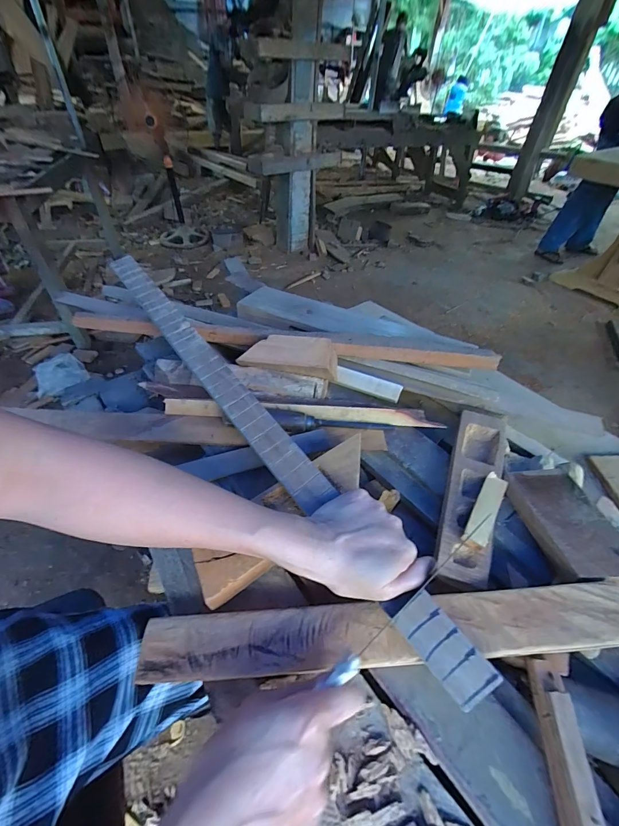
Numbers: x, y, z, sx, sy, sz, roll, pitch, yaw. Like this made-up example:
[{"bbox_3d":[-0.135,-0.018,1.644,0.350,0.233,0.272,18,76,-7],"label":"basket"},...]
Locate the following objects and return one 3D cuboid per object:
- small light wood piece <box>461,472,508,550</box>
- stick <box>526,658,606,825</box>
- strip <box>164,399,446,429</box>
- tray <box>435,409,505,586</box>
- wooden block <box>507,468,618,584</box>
[{"bbox_3d":[0.198,0.107,0.388,0.025,0.014,0.101,27,49,23],"label":"small light wood piece"},{"bbox_3d":[0.183,0.279,0.229,0.019,0.029,0.191,8,44,5],"label":"stick"},{"bbox_3d":[-0.016,0.000,0.510,0.398,0.022,0.020,4,44,0],"label":"strip"},{"bbox_3d":[0.204,0.089,0.431,0.060,0.025,0.260,20,47,16],"label":"tray"},{"bbox_3d":[0.286,0.118,0.388,0.084,0.029,0.137,-2,44,-5],"label":"wooden block"}]

